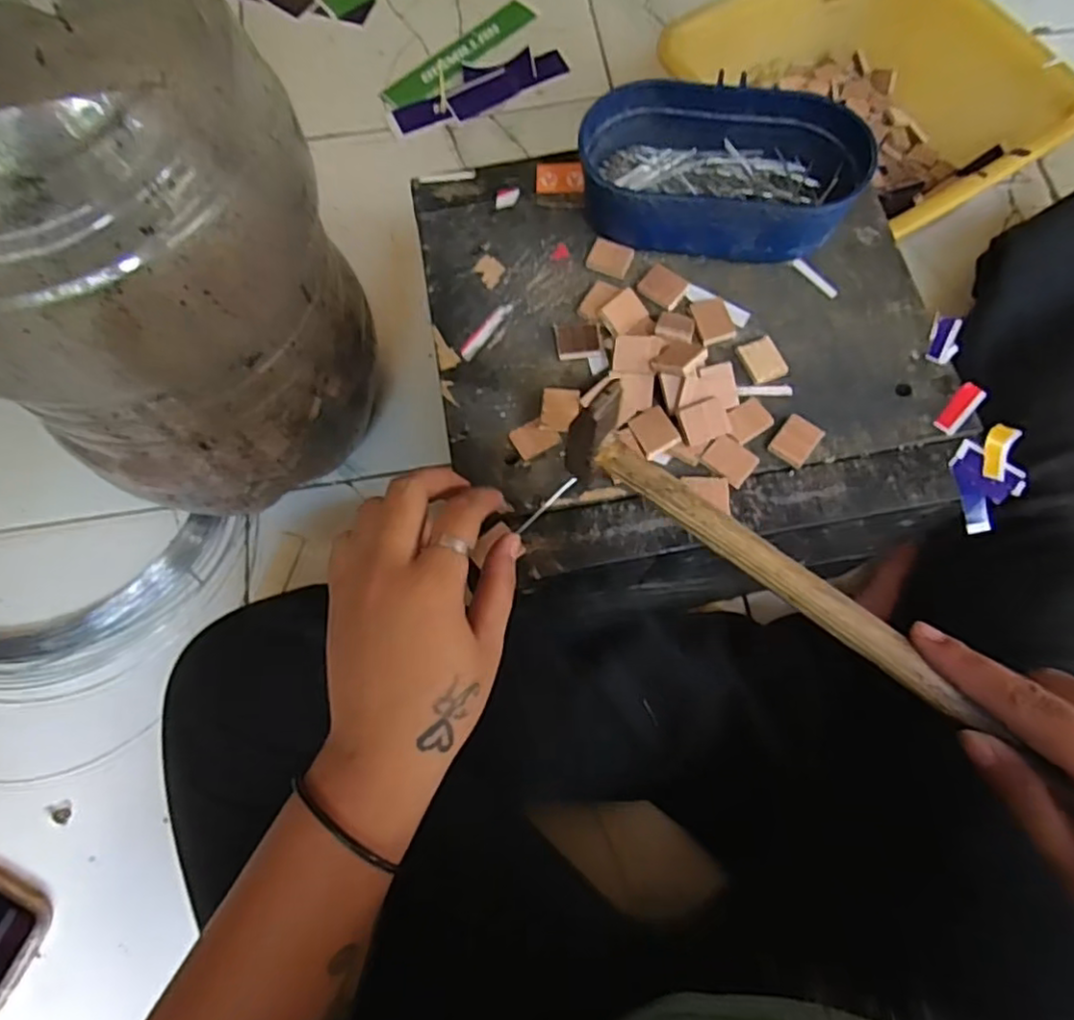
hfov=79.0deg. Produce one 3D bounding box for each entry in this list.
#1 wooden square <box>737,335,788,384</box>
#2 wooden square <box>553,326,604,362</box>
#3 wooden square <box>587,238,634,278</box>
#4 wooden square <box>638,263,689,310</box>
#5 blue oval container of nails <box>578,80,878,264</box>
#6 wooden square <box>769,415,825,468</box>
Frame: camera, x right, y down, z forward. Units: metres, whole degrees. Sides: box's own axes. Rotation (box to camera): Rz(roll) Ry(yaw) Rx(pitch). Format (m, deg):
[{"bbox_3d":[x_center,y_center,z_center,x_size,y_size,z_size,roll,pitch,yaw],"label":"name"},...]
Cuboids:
[{"bbox_3d":[0.125,-0.083,0.358,0.022,0.004,0.026,-20,71,-5],"label":"wooden square"},{"bbox_3d":[0.024,-0.095,0.366,0.025,0.006,0.020,-6,71,-1],"label":"wooden square"},{"bbox_3d":[0.044,-0.151,0.390,0.025,0.004,0.022,21,73,8],"label":"wooden square"},{"bbox_3d":[0.073,-0.129,0.376,0.025,0.004,0.022,40,76,14],"label":"wooden square"},{"bbox_3d":[0.103,-0.191,0.370,0.156,0.042,0.095,4,71,3],"label":"blue oval container of nails"},{"bbox_3d":[0.136,-0.036,0.341,0.020,0.005,0.025,39,76,14],"label":"wooden square"}]

